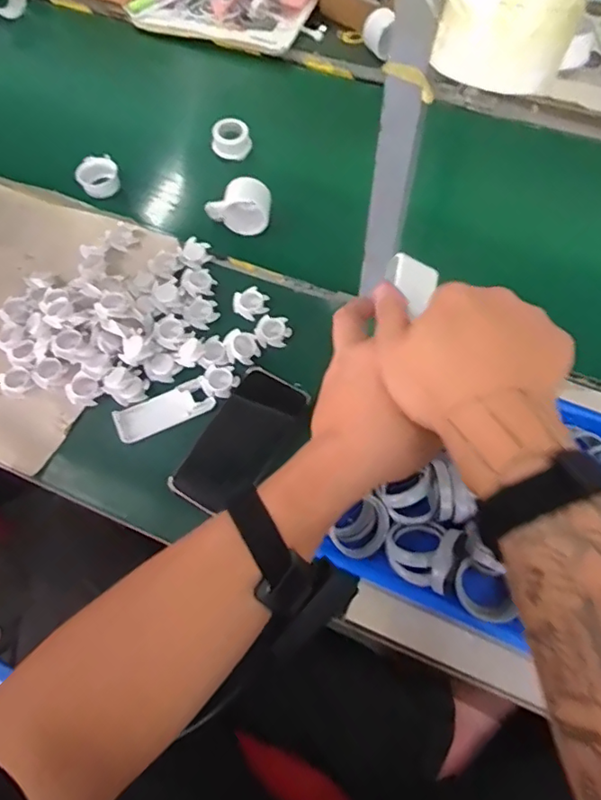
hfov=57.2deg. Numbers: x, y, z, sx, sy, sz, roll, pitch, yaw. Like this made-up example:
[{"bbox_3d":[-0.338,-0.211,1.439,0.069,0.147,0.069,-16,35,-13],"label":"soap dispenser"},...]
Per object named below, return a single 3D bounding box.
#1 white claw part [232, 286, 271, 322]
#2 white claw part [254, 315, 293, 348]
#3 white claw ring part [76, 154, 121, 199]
[{"bbox_3d":[-0.060,-0.119,0.674,0.043,0.011,0.041,-1,64,2],"label":"white claw part"},{"bbox_3d":[-0.031,-0.080,0.631,0.037,0.012,0.043,14,65,10],"label":"white claw part"},{"bbox_3d":[-0.277,-0.307,0.755,0.053,0.031,0.061,-22,65,-8],"label":"white claw ring part"}]

